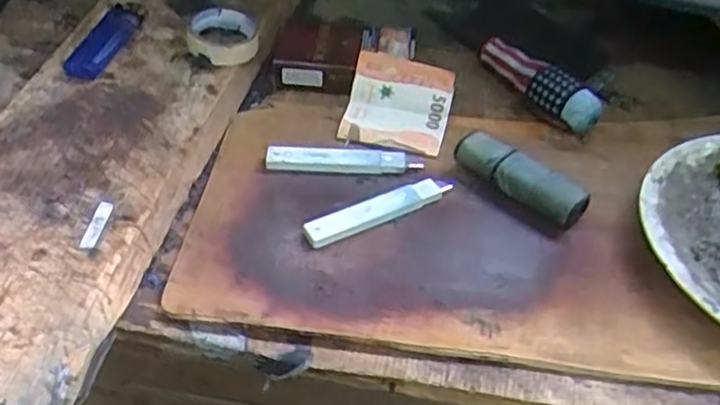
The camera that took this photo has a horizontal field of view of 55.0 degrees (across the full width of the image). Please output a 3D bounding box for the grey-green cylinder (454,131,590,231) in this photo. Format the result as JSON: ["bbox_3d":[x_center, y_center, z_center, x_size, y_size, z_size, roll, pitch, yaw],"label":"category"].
[{"bbox_3d":[0.093,-0.015,0.404,0.080,0.020,0.021,30,52,26],"label":"grey-green cylinder"}]

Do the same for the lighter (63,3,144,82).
[{"bbox_3d":[-0.176,-0.112,0.480,0.028,0.015,0.079,9,46,7],"label":"lighter"}]

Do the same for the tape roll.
[{"bbox_3d":[-0.095,-0.115,0.478,0.049,0.016,0.047,1,45,-1],"label":"tape roll"}]

